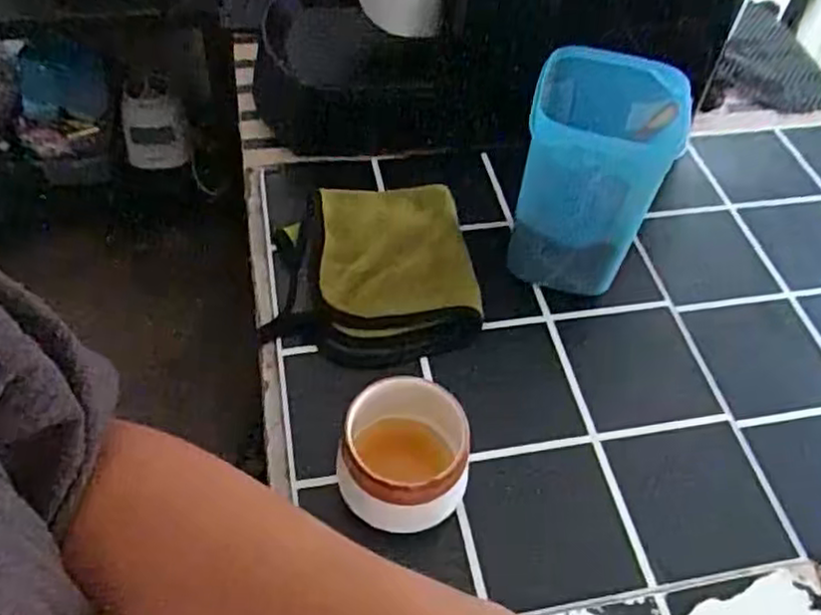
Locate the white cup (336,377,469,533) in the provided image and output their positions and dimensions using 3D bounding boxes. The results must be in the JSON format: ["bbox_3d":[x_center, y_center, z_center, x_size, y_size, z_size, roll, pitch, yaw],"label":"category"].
[{"bbox_3d":[-0.006,0.087,0.407,0.070,0.074,0.065,2,52,-3],"label":"white cup"}]

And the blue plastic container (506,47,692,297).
[{"bbox_3d":[0.128,-0.091,0.505,0.098,0.157,0.071,15,52,7],"label":"blue plastic container"}]

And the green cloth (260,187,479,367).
[{"bbox_3d":[-0.031,-0.031,0.530,0.145,0.027,0.160,-4,52,-8],"label":"green cloth"}]

